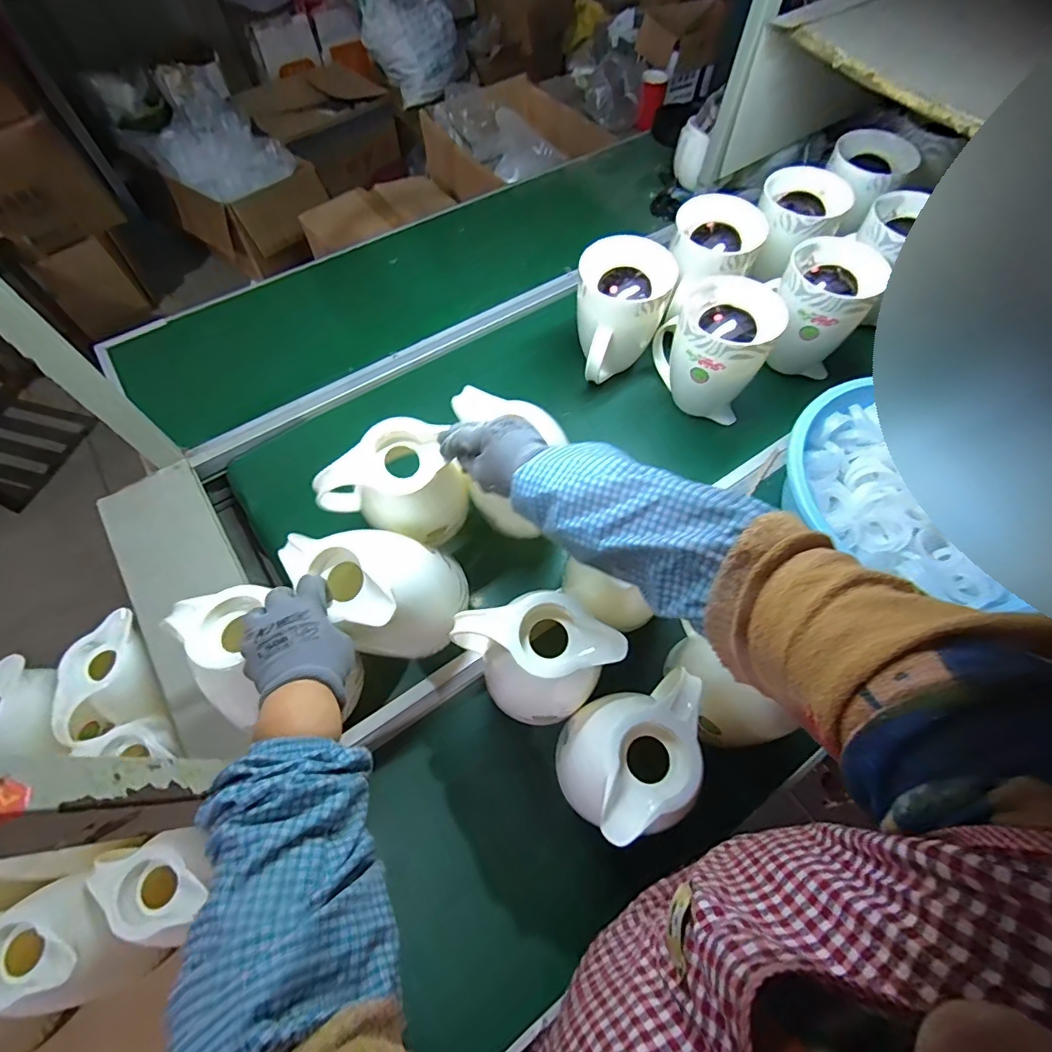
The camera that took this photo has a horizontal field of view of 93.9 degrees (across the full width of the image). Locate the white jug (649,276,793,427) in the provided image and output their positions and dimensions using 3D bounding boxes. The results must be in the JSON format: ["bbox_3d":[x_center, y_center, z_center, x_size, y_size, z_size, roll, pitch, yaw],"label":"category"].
[{"bbox_3d":[0.306,-0.284,0.819,0.171,0.180,0.155,10,64,4],"label":"white jug"}]

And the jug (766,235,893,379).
[{"bbox_3d":[0.506,-0.374,0.870,0.153,0.179,0.153,21,65,10],"label":"jug"}]

